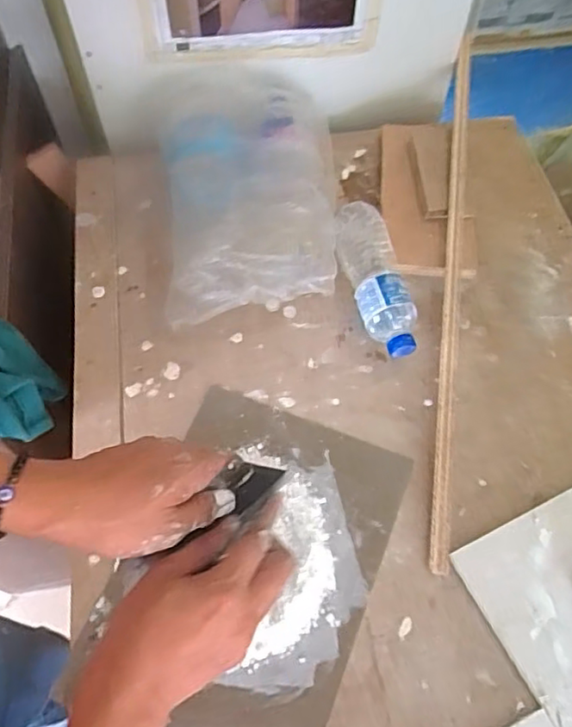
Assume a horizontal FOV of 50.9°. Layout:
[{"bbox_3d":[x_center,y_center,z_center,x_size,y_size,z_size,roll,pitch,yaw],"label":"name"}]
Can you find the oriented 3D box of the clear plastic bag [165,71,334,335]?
[{"bbox_3d":[-0.046,-0.234,0.769,0.203,0.122,0.358,-3,60,1],"label":"clear plastic bag"}]

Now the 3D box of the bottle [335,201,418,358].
[{"bbox_3d":[0.106,-0.100,0.727,0.062,0.064,0.207,-13,60,-5],"label":"bottle"}]

